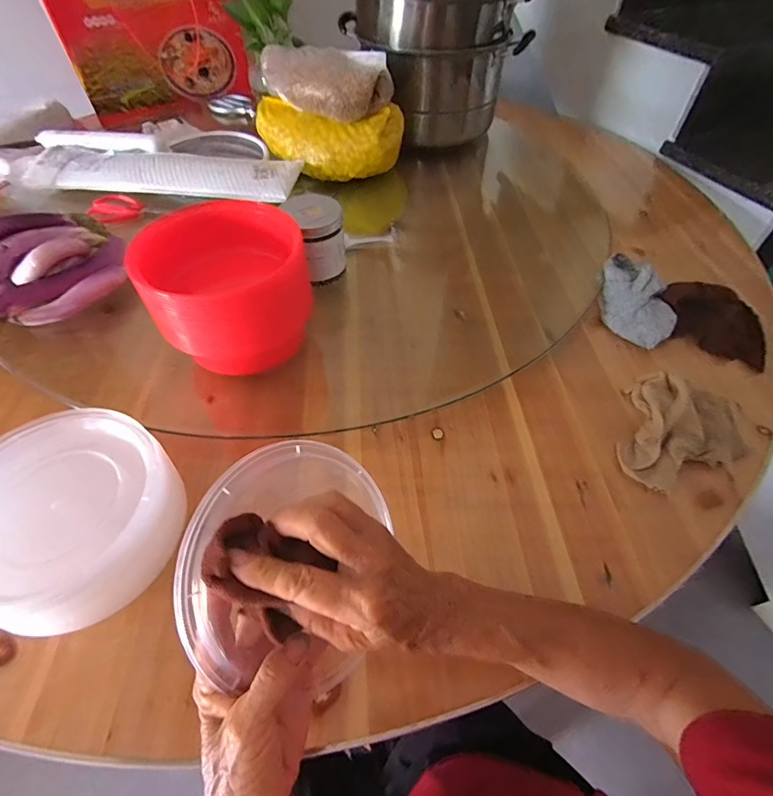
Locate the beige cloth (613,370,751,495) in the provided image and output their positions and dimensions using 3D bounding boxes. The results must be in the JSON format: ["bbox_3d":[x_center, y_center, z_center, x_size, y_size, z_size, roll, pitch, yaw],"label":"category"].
[{"bbox_3d":[0.324,0.038,0.448,0.119,0.029,0.147,19,55,14],"label":"beige cloth"}]

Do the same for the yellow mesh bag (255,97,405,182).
[{"bbox_3d":[-0.107,-0.463,0.747,0.264,0.086,0.106,7,55,3],"label":"yellow mesh bag"}]

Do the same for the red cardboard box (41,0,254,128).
[{"bbox_3d":[-0.524,-0.832,0.941,0.376,0.301,0.102,-20,55,-15],"label":"red cardboard box"}]

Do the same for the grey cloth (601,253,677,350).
[{"bbox_3d":[0.336,-0.146,0.578,0.068,0.063,0.170,-1,52,-1],"label":"grey cloth"}]

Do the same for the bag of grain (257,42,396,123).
[{"bbox_3d":[-0.121,-0.530,0.698,0.258,0.069,0.094,27,57,20],"label":"bag of grain"}]

